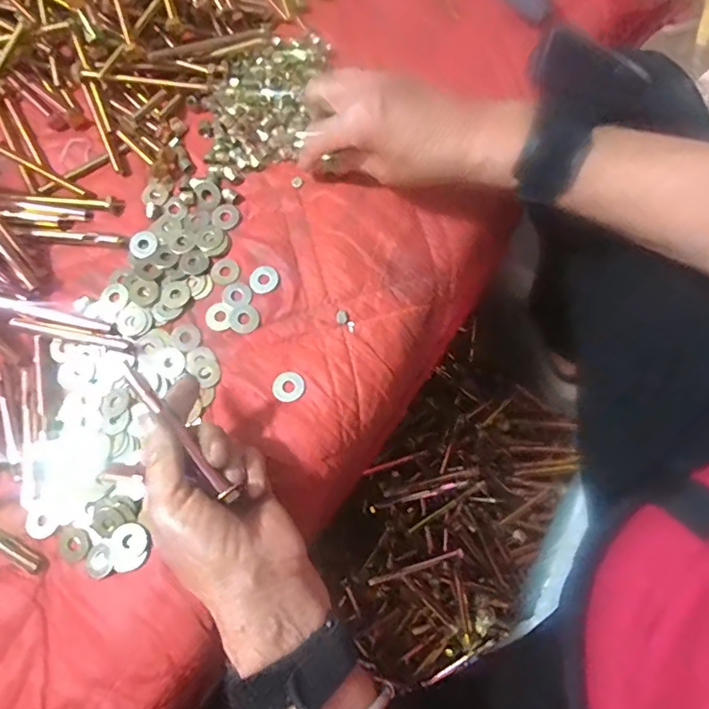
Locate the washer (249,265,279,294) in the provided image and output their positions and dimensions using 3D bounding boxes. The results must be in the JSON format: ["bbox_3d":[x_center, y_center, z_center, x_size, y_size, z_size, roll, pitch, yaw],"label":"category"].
[{"bbox_3d":[-0.067,-0.056,0.395,0.021,0.004,0.020,-1,73,2],"label":"washer"}]

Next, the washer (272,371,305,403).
[{"bbox_3d":[-0.046,0.022,0.371,0.022,0.004,0.021,-1,73,2],"label":"washer"}]

